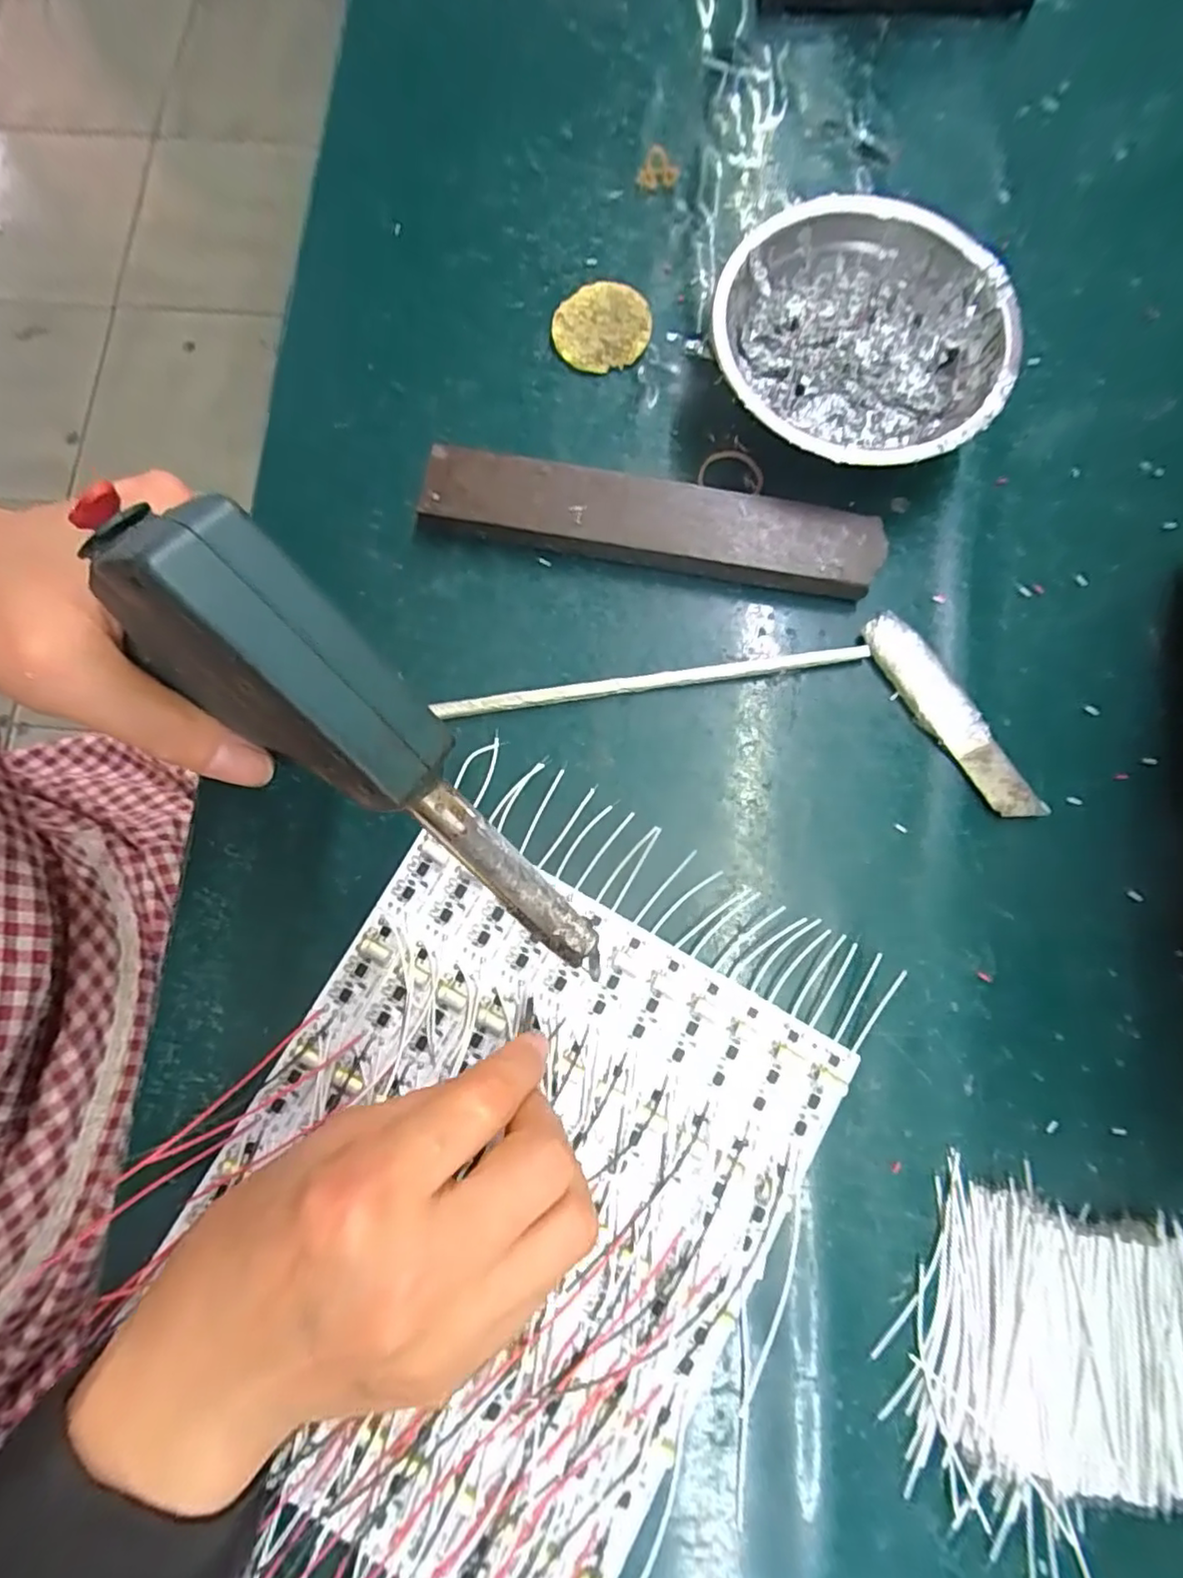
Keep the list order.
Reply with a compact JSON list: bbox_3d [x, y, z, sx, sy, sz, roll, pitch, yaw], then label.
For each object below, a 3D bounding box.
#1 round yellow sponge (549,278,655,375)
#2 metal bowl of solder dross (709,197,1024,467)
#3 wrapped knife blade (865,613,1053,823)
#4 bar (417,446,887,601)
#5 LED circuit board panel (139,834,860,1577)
[{"bbox_3d":[0.005,-0.220,0.305,0.043,0.007,0.042,0,80,0],"label":"round yellow sponge"},{"bbox_3d":[0.113,-0.190,0.280,0.121,0.040,0.119,0,80,0],"label":"metal bowl of solder dross"},{"bbox_3d":[0.153,-0.031,0.271,0.024,0.008,0.103,-34,81,-6],"label":"wrapped knife blade"},{"bbox_3d":[0.024,-0.116,0.281,0.197,0.017,0.035,10,80,2],"label":"bar"},{"bbox_3d":[-0.035,0.156,0.238,0.195,0.009,0.226,28,81,5],"label":"LED circuit board panel"}]

